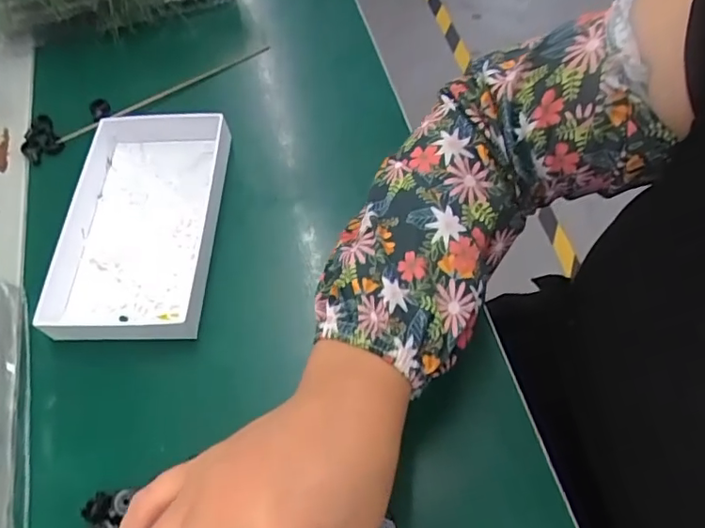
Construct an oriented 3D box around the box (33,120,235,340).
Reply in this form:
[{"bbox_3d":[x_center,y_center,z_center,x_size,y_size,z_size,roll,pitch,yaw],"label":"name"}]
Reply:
[{"bbox_3d":[-0.151,-0.031,0.396,0.109,0.022,0.175,0,61,5],"label":"box"}]

